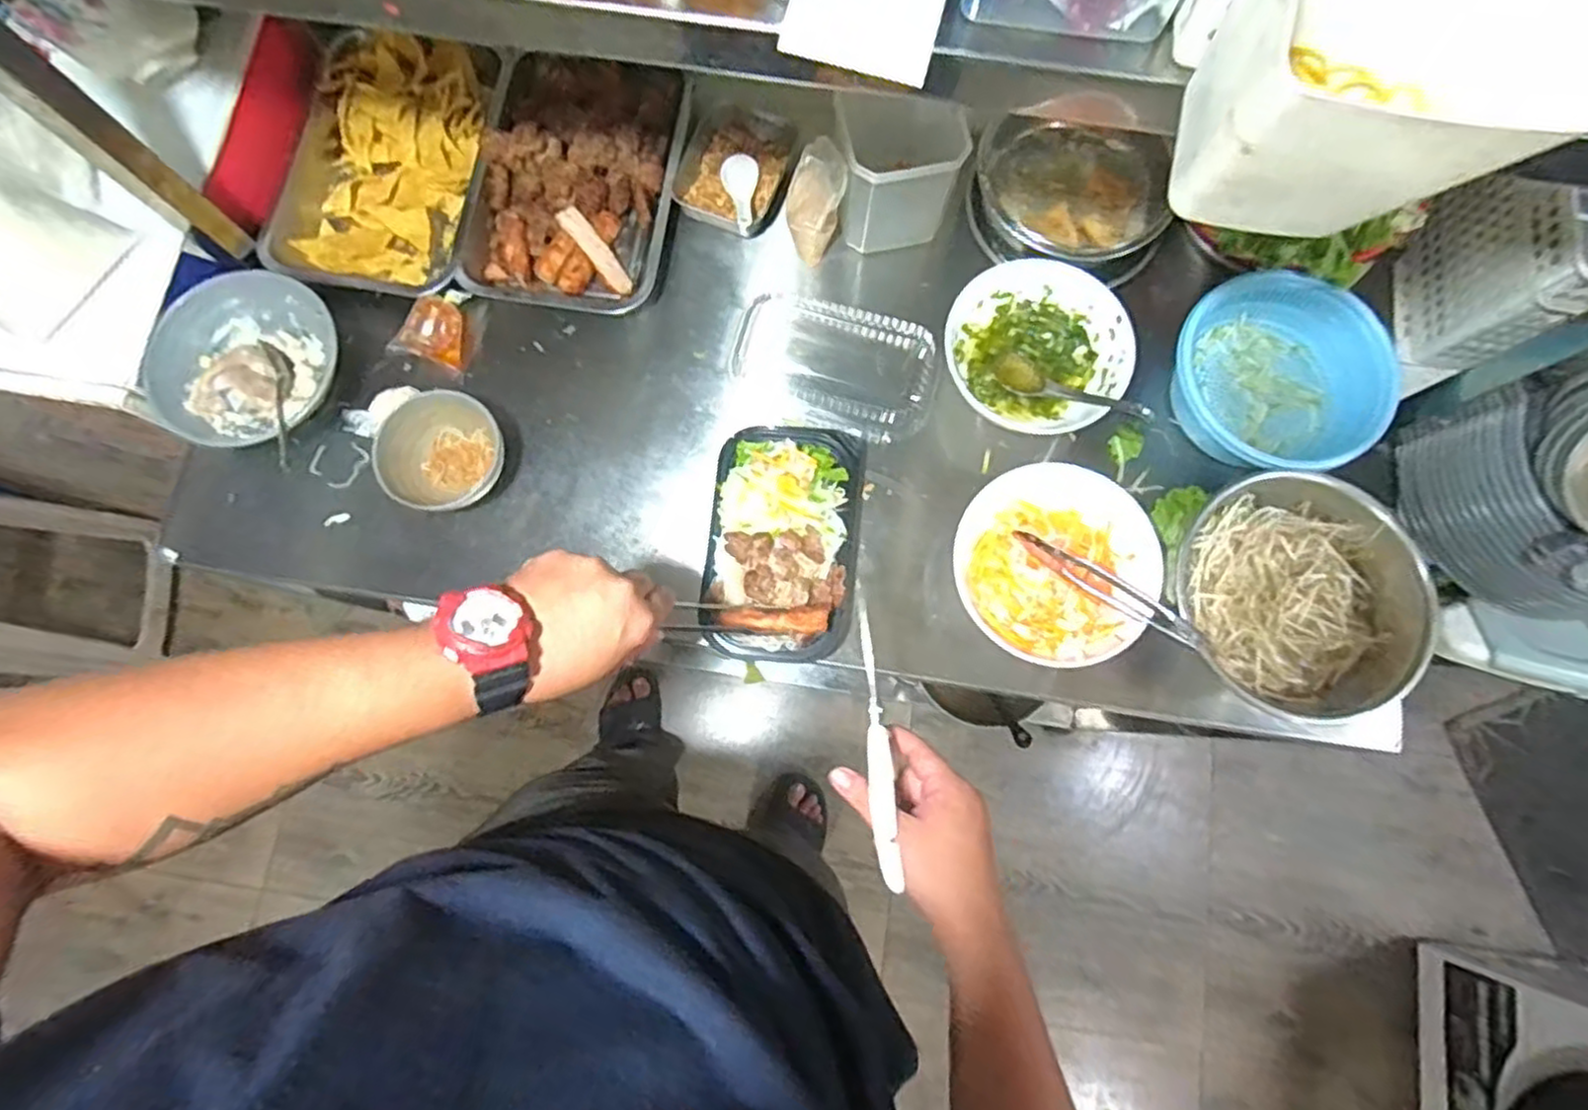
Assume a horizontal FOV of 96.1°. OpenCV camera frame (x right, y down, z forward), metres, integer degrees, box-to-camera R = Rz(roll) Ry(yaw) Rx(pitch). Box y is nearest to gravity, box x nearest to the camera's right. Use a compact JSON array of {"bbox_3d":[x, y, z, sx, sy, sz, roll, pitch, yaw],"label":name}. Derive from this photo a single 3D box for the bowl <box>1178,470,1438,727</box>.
[{"bbox_3d":[0.455,0.032,0.635,0.206,0.081,0.201,0,79,0],"label":"bowl"}]

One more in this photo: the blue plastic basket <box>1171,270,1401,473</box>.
[{"bbox_3d":[0.463,-0.173,0.693,0.174,0.065,0.195,-41,81,-7],"label":"blue plastic basket"}]

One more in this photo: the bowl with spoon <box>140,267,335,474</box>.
[{"bbox_3d":[-0.525,-0.182,0.705,0.162,0.066,0.178,19,79,4],"label":"bowl with spoon"}]

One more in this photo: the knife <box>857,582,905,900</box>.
[{"bbox_3d":[0.062,0.130,0.541,0.018,0.021,0.225,-3,64,0],"label":"knife"}]

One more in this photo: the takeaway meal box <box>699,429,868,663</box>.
[{"bbox_3d":[-0.008,-0.011,0.678,0.140,0.062,0.217,6,79,2],"label":"takeaway meal box"}]

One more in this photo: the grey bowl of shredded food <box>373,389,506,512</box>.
[{"bbox_3d":[-0.333,-0.096,0.693,0.111,0.059,0.110,0,79,0],"label":"grey bowl of shredded food"}]

